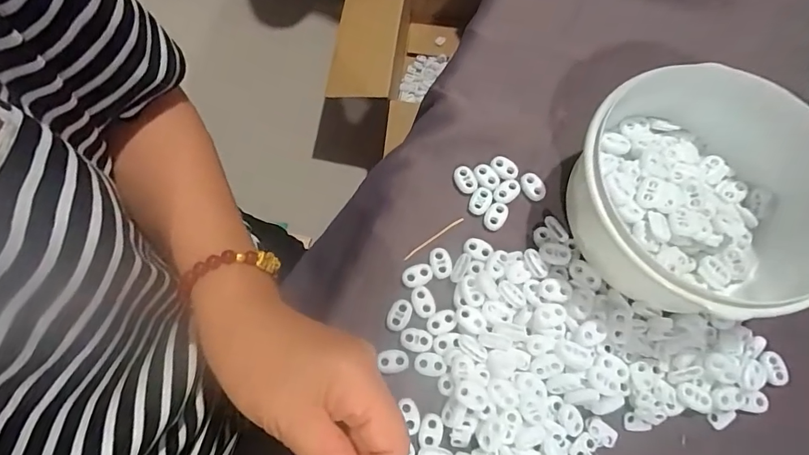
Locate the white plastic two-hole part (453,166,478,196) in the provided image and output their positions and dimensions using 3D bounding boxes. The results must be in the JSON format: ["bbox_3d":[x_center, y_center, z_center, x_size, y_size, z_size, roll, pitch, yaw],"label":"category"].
[{"bbox_3d":[0.047,-0.036,0.347,0.015,0.005,0.023,-21,73,-6],"label":"white plastic two-hole part"}]

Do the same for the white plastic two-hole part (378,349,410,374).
[{"bbox_3d":[-0.007,0.091,0.306,0.020,0.004,0.015,-8,72,-2],"label":"white plastic two-hole part"}]

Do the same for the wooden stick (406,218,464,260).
[{"bbox_3d":[0.022,0.008,0.334,0.053,0.004,0.004,-35,75,-10],"label":"wooden stick"}]

